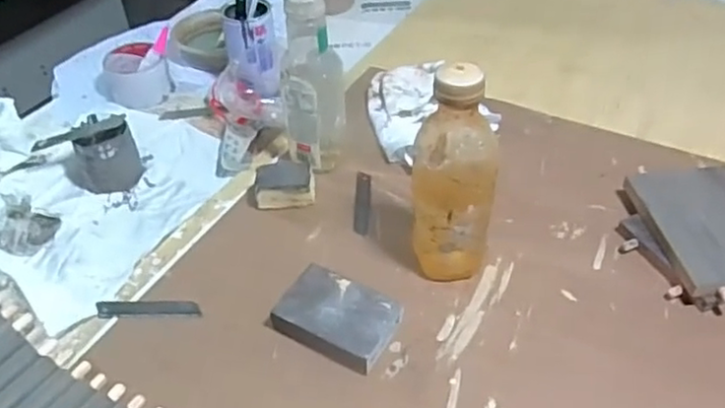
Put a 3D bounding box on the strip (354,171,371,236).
[{"bbox_3d":[0.000,-0.002,0.723,0.017,0.004,0.098,1,43,3],"label":"strip"}]

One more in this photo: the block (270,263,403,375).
[{"bbox_3d":[-0.022,0.101,0.587,0.099,0.029,0.069,21,48,23],"label":"block"}]

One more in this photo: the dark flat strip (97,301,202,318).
[{"bbox_3d":[-0.199,0.097,0.619,0.097,0.004,0.017,-1,43,1],"label":"dark flat strip"}]

